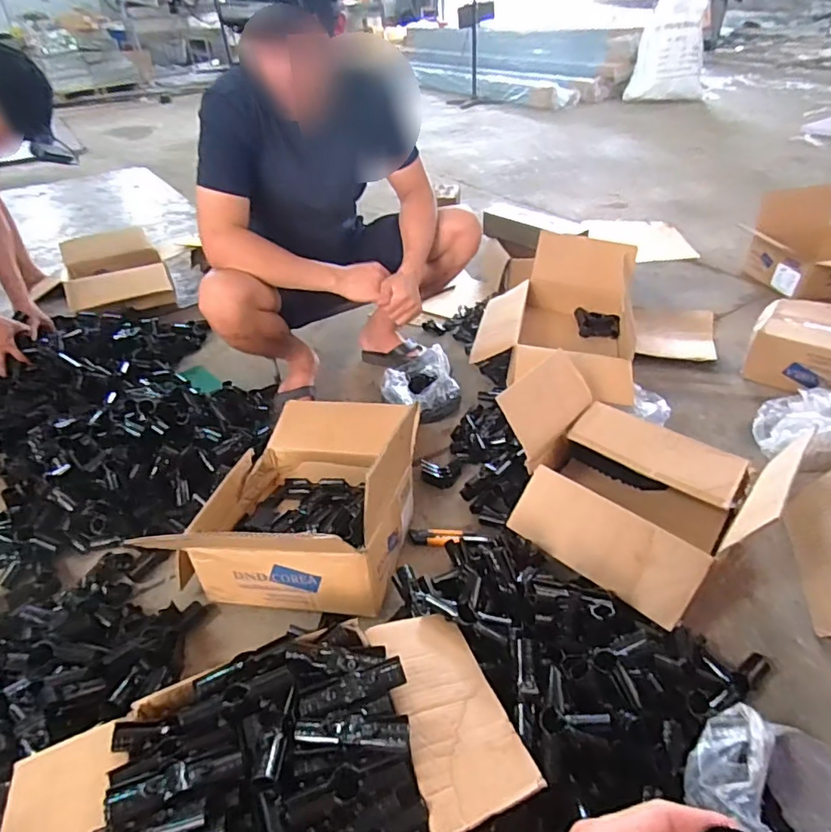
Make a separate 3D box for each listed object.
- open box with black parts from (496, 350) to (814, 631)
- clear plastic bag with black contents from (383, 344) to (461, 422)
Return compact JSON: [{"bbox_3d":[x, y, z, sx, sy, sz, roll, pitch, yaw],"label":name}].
[{"bbox_3d":[0.376,0.120,0.981,0.446,0.242,0.374,25,46,32],"label":"open box with black parts"},{"bbox_3d":[0.019,-0.093,1.378,0.207,0.117,0.190,-33,47,-32],"label":"clear plastic bag with black contents"}]

